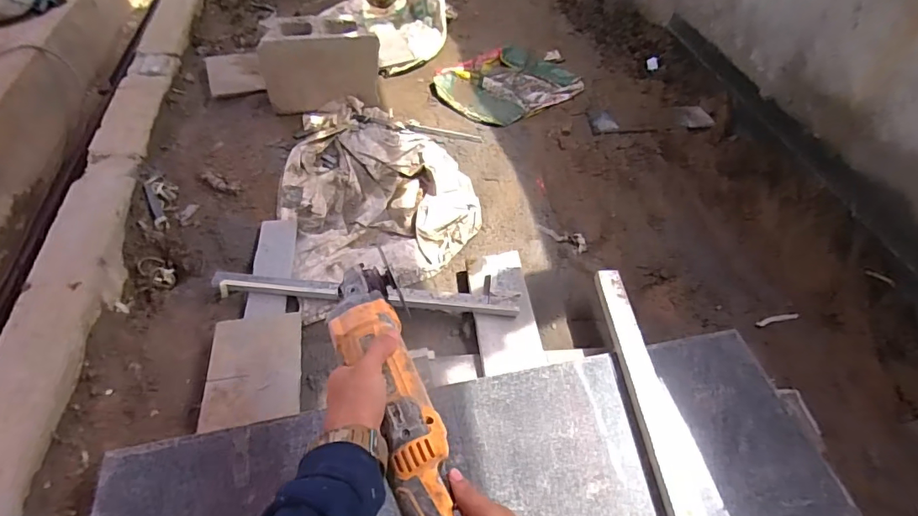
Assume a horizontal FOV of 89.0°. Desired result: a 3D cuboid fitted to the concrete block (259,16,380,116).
[{"bbox_3d":[-0.345,-0.489,1.190,0.270,0.187,0.121,-6,51,-9],"label":"concrete block"}]

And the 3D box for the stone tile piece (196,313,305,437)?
[{"bbox_3d":[-0.326,0.174,0.747,0.138,0.012,0.194,-3,49,-12],"label":"stone tile piece"}]

